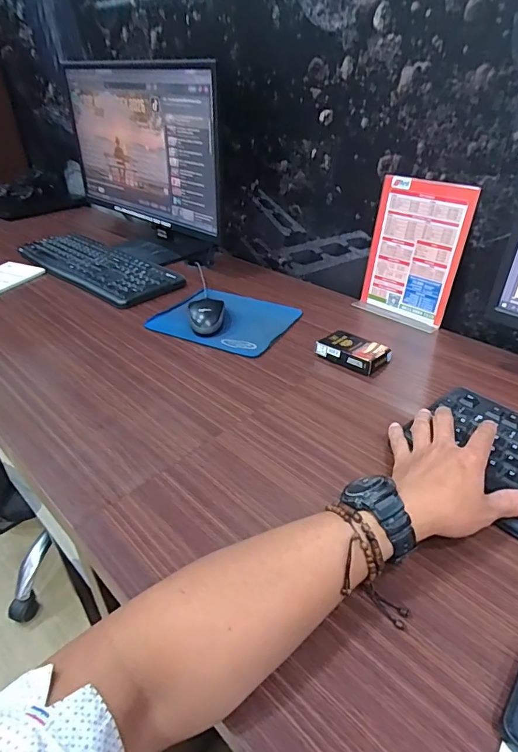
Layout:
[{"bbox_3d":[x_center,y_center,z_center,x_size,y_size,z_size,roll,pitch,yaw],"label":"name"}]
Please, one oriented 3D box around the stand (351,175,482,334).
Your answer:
[{"bbox_3d":[0.242,-0.192,0.706,0.151,0.207,0.051,26,43,33],"label":"stand"}]

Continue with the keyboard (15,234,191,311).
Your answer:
[{"bbox_3d":[-0.342,-0.235,0.930,0.437,0.033,0.149,27,44,35],"label":"keyboard"}]

